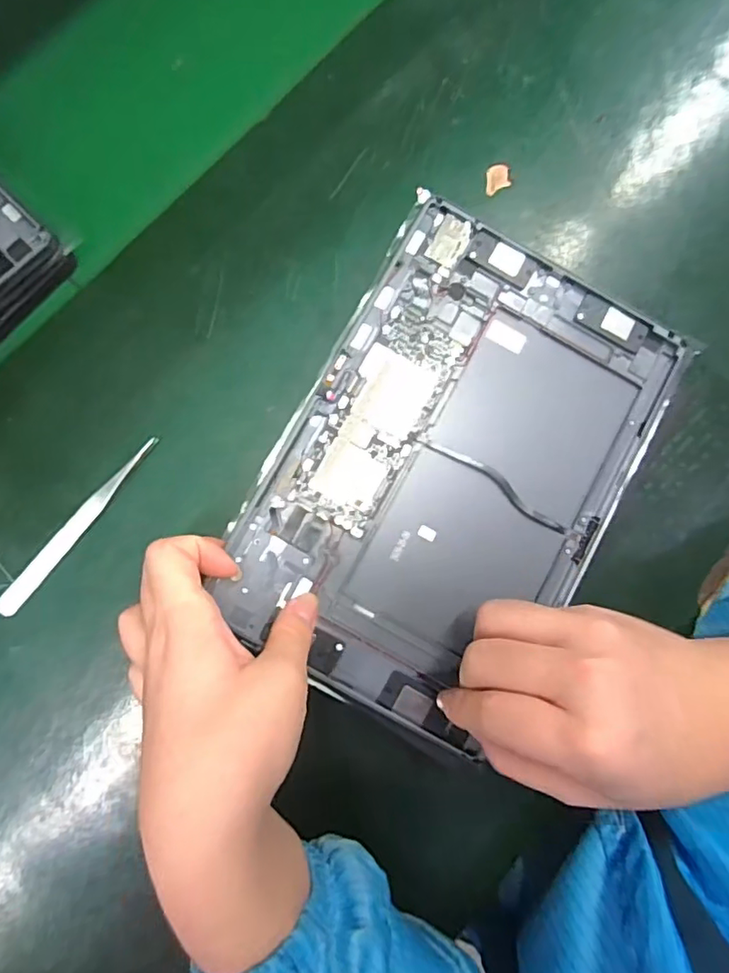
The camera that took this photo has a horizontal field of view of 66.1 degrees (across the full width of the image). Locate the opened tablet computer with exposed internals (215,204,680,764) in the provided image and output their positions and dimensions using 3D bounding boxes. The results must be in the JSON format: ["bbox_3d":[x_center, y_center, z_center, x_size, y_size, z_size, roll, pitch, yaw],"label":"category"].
[{"bbox_3d":[0.050,-0.016,0.295,0.167,0.014,0.260,29,83,0],"label":"opened tablet computer with exposed internals"}]

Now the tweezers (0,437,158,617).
[{"bbox_3d":[-0.148,0.020,0.290,0.011,0.004,0.114,40,84,4],"label":"tweezers"}]

